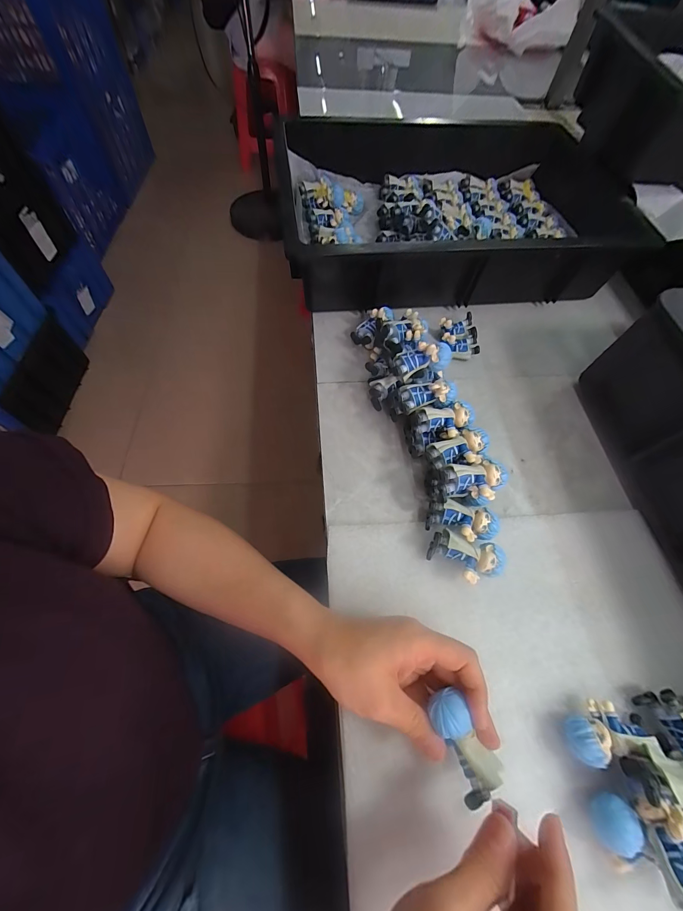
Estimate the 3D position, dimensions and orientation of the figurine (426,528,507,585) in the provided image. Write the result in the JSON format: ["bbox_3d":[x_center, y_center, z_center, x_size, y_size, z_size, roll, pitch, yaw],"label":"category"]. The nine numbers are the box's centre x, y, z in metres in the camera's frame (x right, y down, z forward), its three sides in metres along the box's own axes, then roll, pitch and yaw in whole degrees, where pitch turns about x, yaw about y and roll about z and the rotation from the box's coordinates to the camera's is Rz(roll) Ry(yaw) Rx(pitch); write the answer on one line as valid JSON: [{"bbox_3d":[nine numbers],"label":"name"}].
[{"bbox_3d":[0.107,0.088,0.290,0.060,0.031,0.038,13,63,3],"label":"figurine"}]

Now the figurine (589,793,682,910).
[{"bbox_3d":[0.190,0.244,0.208,0.047,0.044,0.053,-14,64,-11],"label":"figurine"}]

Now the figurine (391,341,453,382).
[{"bbox_3d":[0.078,-0.095,0.331,0.058,0.028,0.020,-15,65,11],"label":"figurine"}]

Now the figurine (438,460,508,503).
[{"bbox_3d":[0.113,0.023,0.288,0.057,0.019,0.032,-7,63,-7],"label":"figurine"}]

